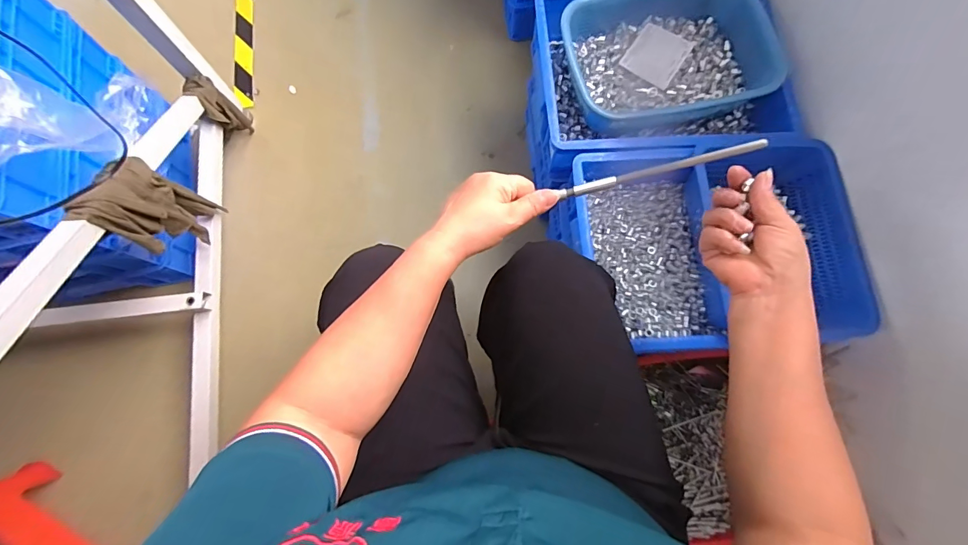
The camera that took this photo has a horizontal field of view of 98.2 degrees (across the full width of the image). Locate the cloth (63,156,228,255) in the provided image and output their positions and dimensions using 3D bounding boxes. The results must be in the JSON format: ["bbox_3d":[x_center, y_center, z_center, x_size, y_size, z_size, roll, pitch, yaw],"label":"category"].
[{"bbox_3d":[-0.509,-0.096,0.676,0.063,0.246,0.136,6,76,0],"label":"cloth"}]

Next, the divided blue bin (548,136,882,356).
[{"bbox_3d":[0.357,-0.042,0.672,0.426,0.107,0.321,-4,76,-2],"label":"divided blue bin"}]

